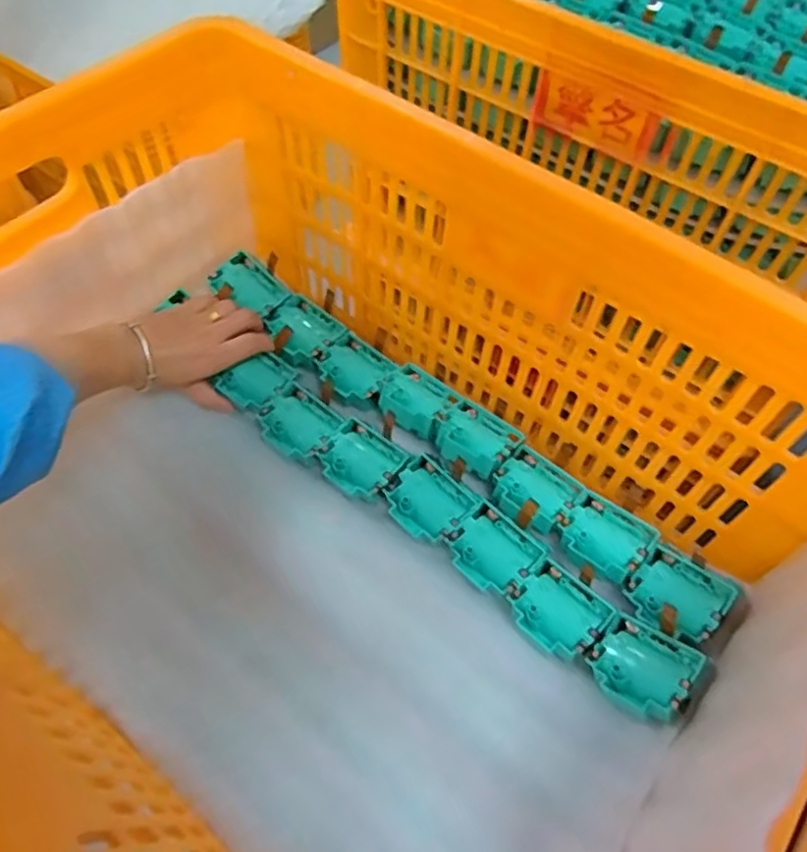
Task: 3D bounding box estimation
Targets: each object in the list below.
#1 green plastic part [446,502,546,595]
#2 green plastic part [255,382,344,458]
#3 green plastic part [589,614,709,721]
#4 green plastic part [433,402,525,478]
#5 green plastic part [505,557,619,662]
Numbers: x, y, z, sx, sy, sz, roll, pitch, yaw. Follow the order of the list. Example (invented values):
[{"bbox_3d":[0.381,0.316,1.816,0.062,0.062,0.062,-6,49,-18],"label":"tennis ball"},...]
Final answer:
[{"bbox_3d":[0.080,0.111,0.591,0.074,0.019,0.067,39,64,21],"label":"green plastic part"},{"bbox_3d":[-0.104,-0.004,0.657,0.074,0.017,0.065,36,63,19],"label":"green plastic part"},{"bbox_3d":[0.193,0.195,0.529,0.078,0.021,0.068,27,61,37],"label":"green plastic part"},{"bbox_3d":[0.068,0.012,0.641,0.073,0.021,0.066,38,64,20],"label":"green plastic part"},{"bbox_3d":[0.130,0.153,0.555,0.063,0.015,0.073,-38,66,-23],"label":"green plastic part"}]

